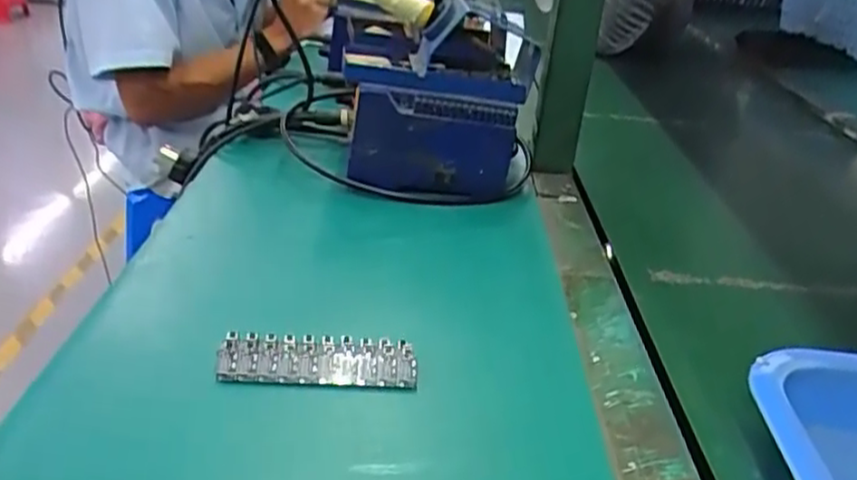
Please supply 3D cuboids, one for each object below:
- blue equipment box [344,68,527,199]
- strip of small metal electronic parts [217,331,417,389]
[{"bbox_3d":[0.005,-0.094,0.624,0.153,0.102,0.076,-4,29,-16],"label":"blue equipment box"},{"bbox_3d":[-0.062,0.068,0.397,0.108,0.016,0.026,3,26,-3],"label":"strip of small metal electronic parts"}]

